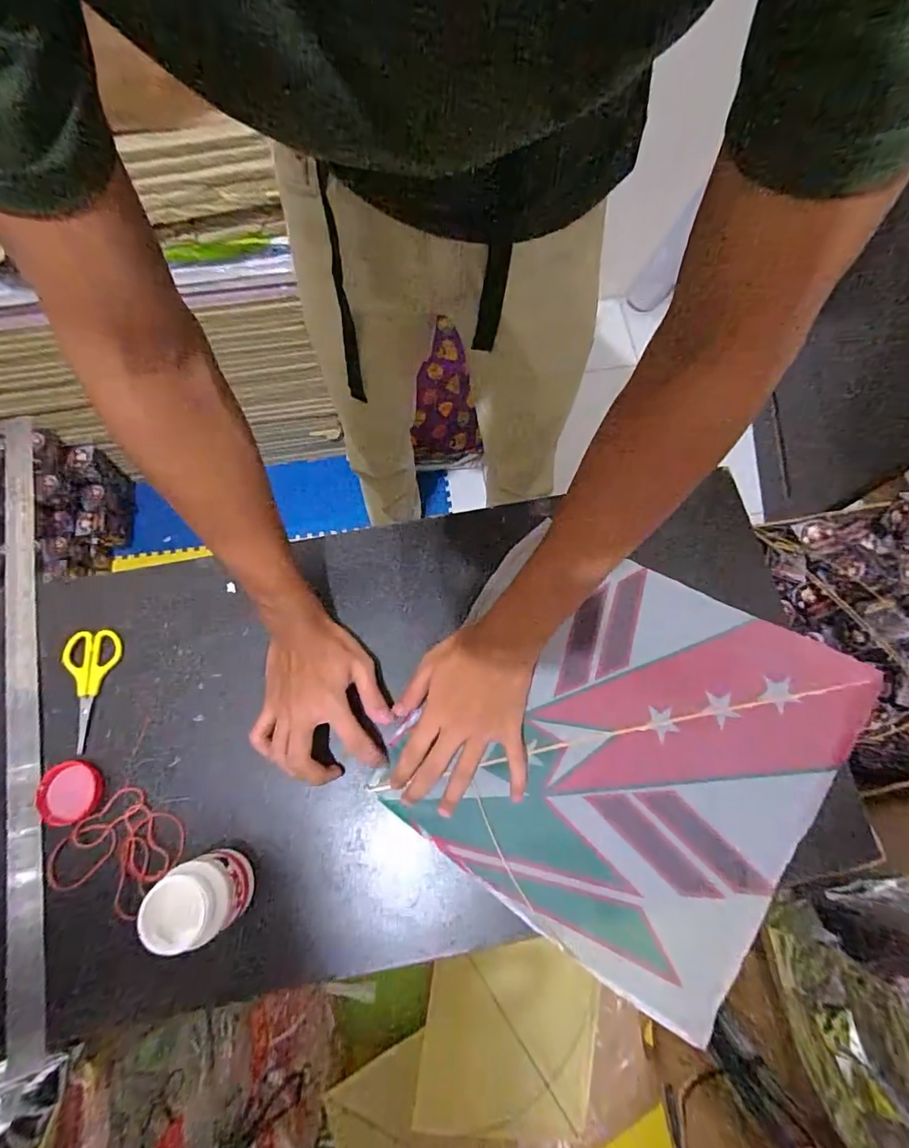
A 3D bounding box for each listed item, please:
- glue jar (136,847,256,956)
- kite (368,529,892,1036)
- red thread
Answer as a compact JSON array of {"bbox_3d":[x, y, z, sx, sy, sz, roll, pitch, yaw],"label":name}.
[{"bbox_3d":[-0.199,0.255,0.405,0.048,0.080,0.055,-27,75,-8],"label":"glue jar"},{"bbox_3d":[0.147,0.149,0.462,0.317,0.046,0.331,31,76,10],"label":"kite"},{"bbox_3d":[-0.298,0.248,0.452,0.096,0.013,0.100,0,73,0],"label":"red thread"}]

